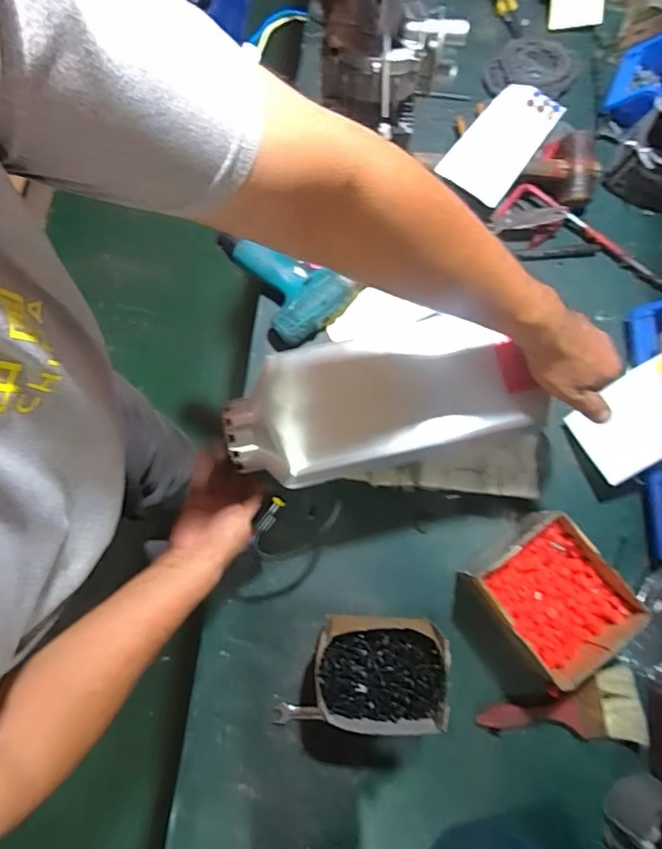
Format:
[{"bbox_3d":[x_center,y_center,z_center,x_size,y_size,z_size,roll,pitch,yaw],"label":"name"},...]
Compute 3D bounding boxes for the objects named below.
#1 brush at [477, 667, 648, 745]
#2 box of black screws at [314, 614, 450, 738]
[{"bbox_3d":[0.283,0.350,0.618,0.191,0.028,0.080,-4,79,-1],"label":"brush"},{"bbox_3d":[0.056,0.294,0.599,0.144,0.088,0.111,1,79,0],"label":"box of black screws"}]

